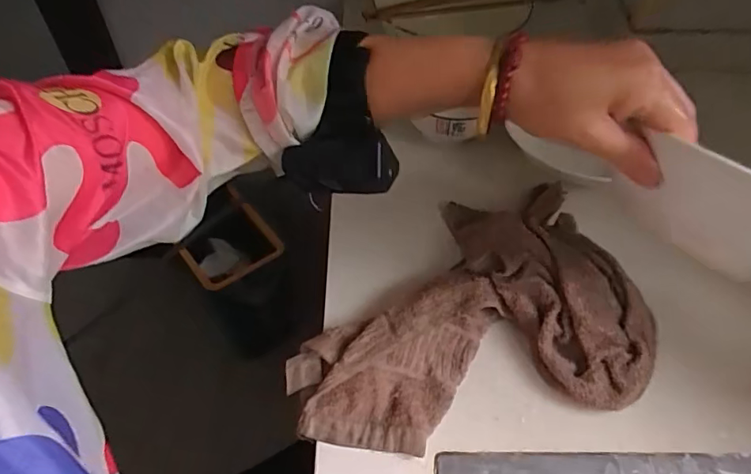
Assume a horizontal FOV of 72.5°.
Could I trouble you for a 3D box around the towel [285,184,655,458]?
[{"bbox_3d":[0.069,0.054,0.444,0.290,0.063,0.213,-10,52,-8],"label":"towel"}]

